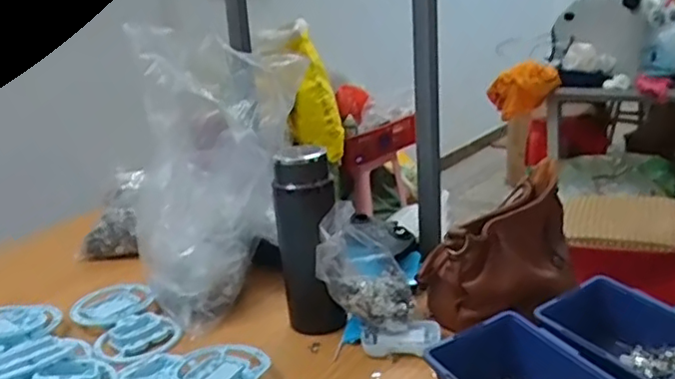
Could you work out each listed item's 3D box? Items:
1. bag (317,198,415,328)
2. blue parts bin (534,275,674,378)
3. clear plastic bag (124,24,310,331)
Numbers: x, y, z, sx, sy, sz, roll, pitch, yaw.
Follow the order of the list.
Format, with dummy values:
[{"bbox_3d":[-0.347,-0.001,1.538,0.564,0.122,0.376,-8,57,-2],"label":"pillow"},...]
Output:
[{"bbox_3d":[0.035,0.085,0.728,0.102,0.128,0.107,-2,17,7],"label":"bag"},{"bbox_3d":[0.277,0.158,0.611,0.129,0.072,0.142,-17,21,-35],"label":"blue parts bin"},{"bbox_3d":[-0.162,-0.033,0.830,0.224,0.323,0.144,-16,20,-34],"label":"clear plastic bag"}]

